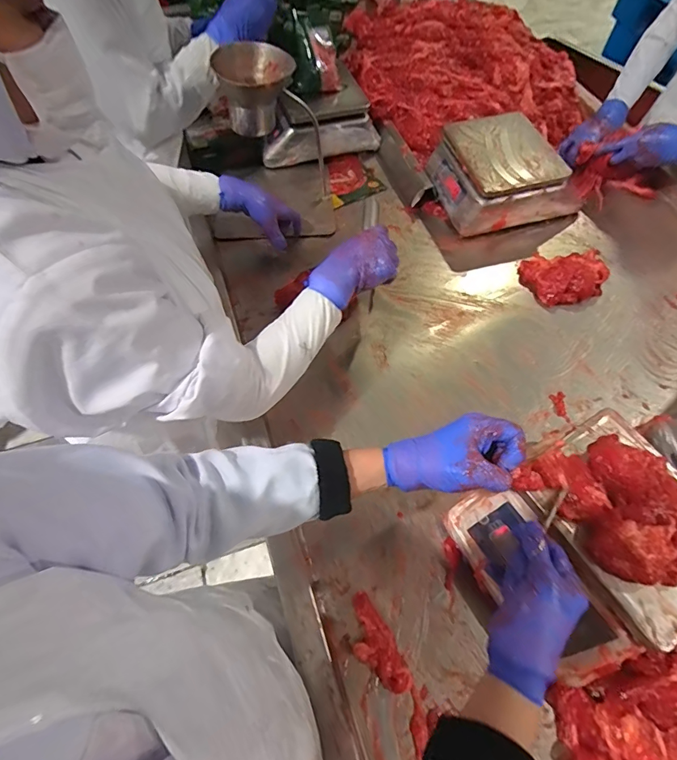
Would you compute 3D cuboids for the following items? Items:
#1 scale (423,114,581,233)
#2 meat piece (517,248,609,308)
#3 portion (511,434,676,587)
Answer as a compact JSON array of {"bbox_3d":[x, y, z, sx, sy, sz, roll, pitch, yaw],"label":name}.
[{"bbox_3d":[0.338,-0.447,0.894,0.227,0.097,0.229,-17,62,-8],"label":"scale"},{"bbox_3d":[0.435,-0.206,0.814,0.147,0.046,0.118,-11,61,-4],"label":"meat piece"},{"bbox_3d":[0.306,0.128,0.448,0.136,0.040,0.166,-34,65,-16],"label":"portion"}]

